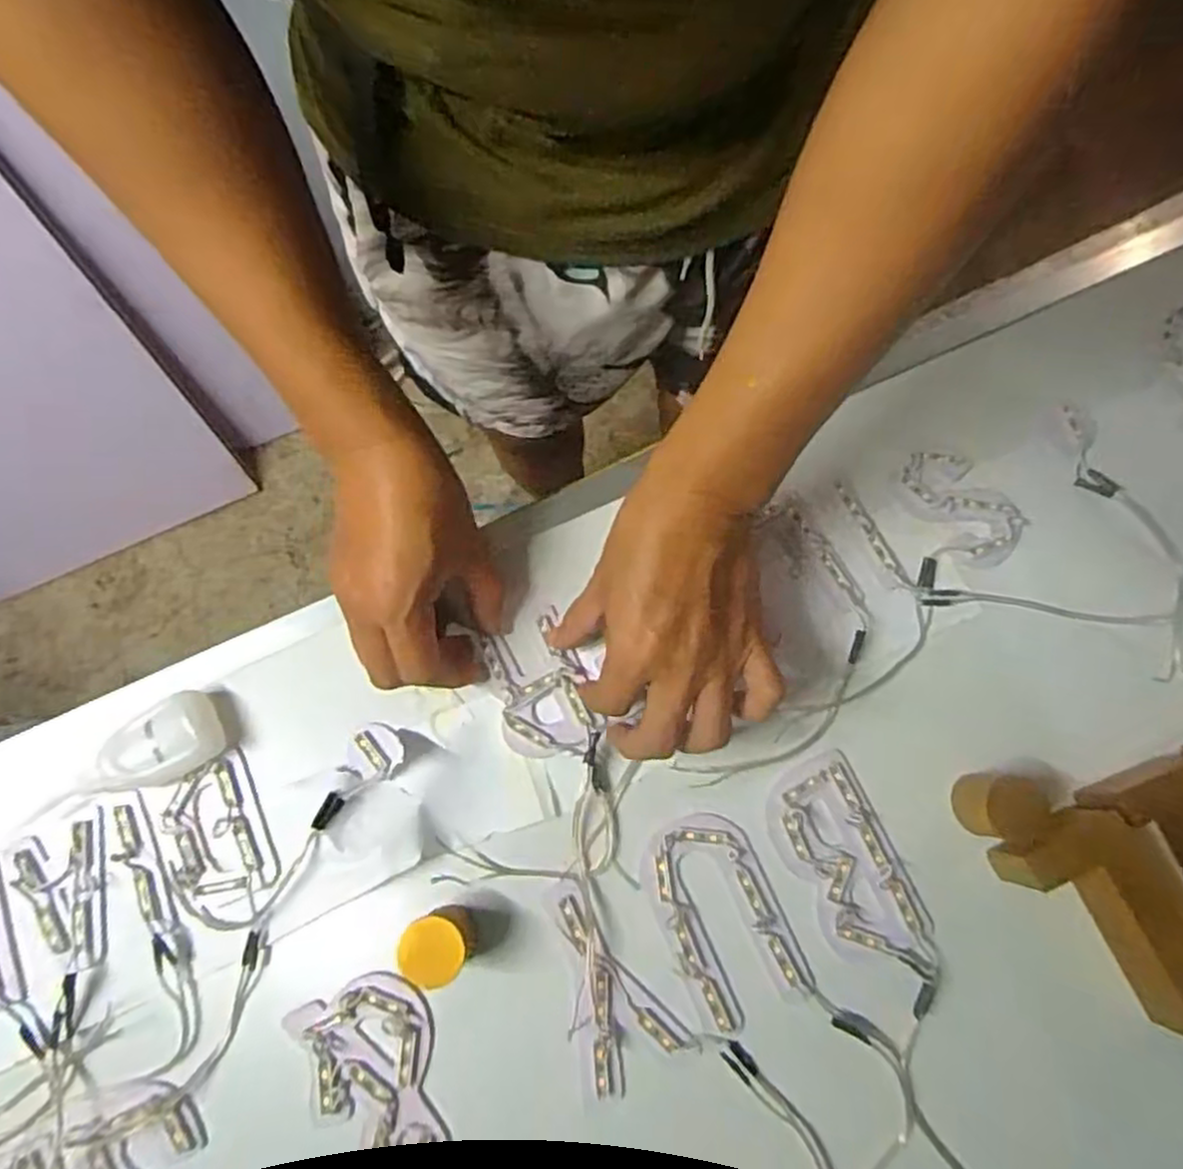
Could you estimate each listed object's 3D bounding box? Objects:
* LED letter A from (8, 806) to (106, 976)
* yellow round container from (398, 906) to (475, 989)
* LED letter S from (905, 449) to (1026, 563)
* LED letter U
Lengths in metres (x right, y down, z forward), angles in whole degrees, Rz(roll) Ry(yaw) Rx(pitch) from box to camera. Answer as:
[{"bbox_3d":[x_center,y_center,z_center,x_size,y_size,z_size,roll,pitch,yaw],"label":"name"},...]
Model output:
[{"bbox_3d":[-0.295,0.175,0.422,0.049,0.007,0.079,-19,77,-3],"label":"LED letter A"},{"bbox_3d":[-0.079,0.187,0.395,0.032,0.044,0.033,0,77,1],"label":"yellow round container"},{"bbox_3d":[0.225,-0.050,0.461,0.044,0.005,0.078,-40,79,-7],"label":"LED letter S"},{"bbox_3d":[0.070,0.179,0.410,0.062,0.004,0.107,-22,77,-4],"label":"LED letter U"}]

